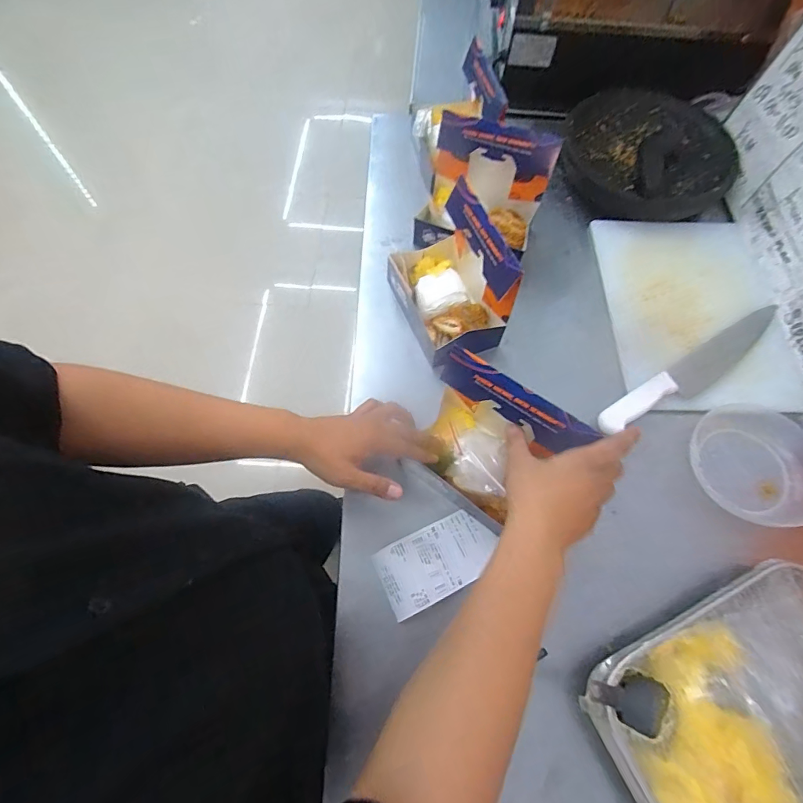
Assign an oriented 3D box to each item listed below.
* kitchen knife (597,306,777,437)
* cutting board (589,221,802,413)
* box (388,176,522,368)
[{"bbox_3d":[0.411,-0.048,0.612,0.349,0.024,0.051,-30,70,-14],"label":"kitchen knife"},{"bbox_3d":[0.442,-0.142,0.680,0.259,0.019,0.336,1,65,-1],"label":"cutting board"},{"bbox_3d":[0.066,-0.166,0.602,0.116,0.146,0.175,-24,68,-12],"label":"box"}]

